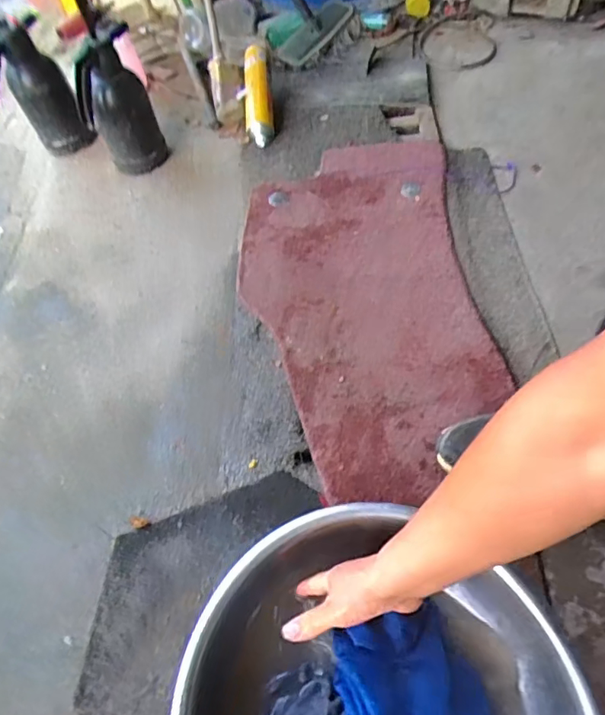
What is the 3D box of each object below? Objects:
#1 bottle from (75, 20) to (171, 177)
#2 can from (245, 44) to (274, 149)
[{"bbox_3d":[-0.406,-0.554,1.120,0.150,0.275,0.144,-20,58,-8],"label":"bottle"},{"bbox_3d":[-0.111,-0.638,1.239,0.075,0.057,0.284,-4,75,1],"label":"can"}]

